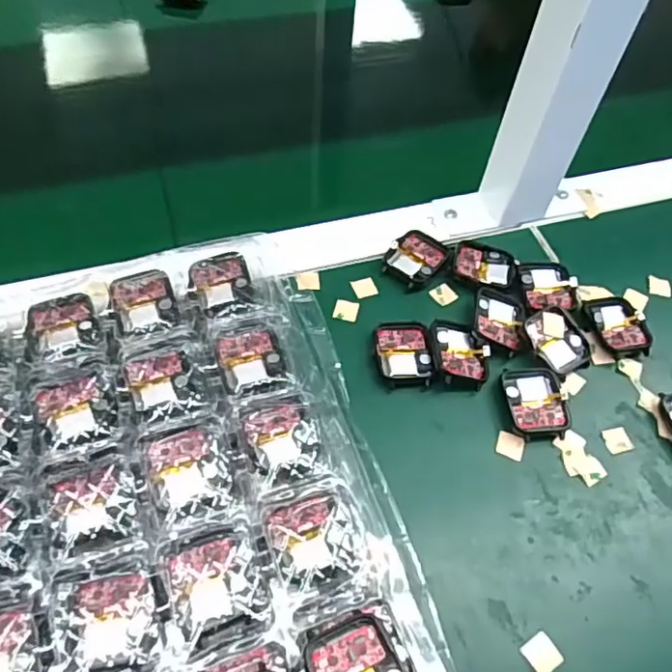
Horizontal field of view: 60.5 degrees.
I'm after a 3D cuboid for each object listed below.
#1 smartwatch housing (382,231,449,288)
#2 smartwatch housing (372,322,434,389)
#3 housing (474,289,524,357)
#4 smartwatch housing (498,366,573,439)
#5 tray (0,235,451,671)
[{"bbox_3d":[0.056,-0.056,0.416,0.038,0.010,0.043,35,62,18],"label":"smartwatch housing"},{"bbox_3d":[0.042,0.011,0.369,0.035,0.011,0.043,-3,57,-5],"label":"smartwatch housing"},{"bbox_3d":[0.108,-0.012,0.381,0.034,0.006,0.045,11,57,4],"label":"housing"},{"bbox_3d":[0.123,0.041,0.355,0.040,0.010,0.045,3,57,-1],"label":"smartwatch housing"},{"bbox_3d":[-0.117,0.086,0.292,0.265,0.046,0.286,-15,59,-13],"label":"tray"}]

